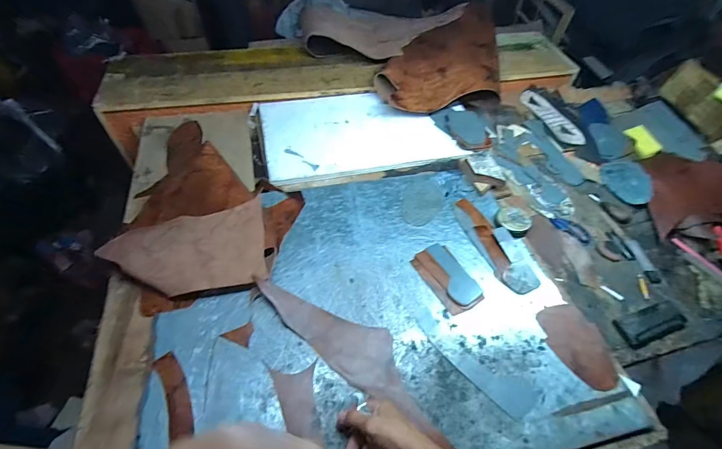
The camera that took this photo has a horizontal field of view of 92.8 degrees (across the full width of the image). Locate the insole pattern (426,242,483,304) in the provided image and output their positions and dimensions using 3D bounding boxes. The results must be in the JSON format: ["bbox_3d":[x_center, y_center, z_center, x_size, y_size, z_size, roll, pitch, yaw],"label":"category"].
[{"bbox_3d":[0.180,0.100,0.700,0.068,0.004,0.141,-21,54,-27],"label":"insole pattern"}]

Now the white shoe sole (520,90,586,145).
[{"bbox_3d":[0.608,-0.346,1.103,0.070,0.006,0.280,-20,57,-4],"label":"white shoe sole"}]

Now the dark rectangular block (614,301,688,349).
[{"bbox_3d":[0.572,0.193,0.677,0.147,0.022,0.056,-14,56,-13],"label":"dark rectangular block"}]

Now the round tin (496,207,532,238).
[{"bbox_3d":[0.348,-0.008,0.783,0.073,0.024,0.073,1,52,-2],"label":"round tin"}]

